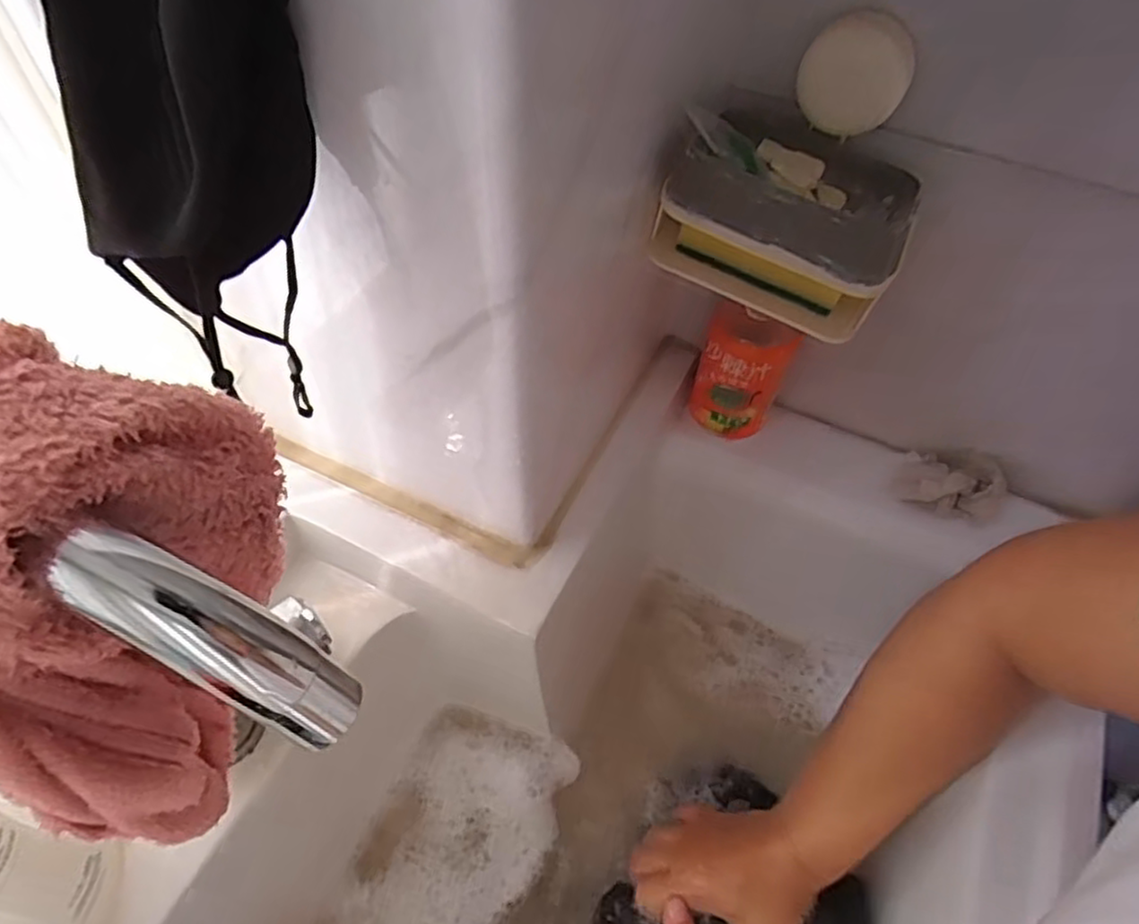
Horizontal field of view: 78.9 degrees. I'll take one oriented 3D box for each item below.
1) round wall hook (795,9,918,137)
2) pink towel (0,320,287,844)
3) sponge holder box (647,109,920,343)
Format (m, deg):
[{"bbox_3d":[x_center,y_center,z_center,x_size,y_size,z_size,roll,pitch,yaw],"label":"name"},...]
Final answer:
[{"bbox_3d":[0.147,-0.198,0.354,0.055,0.053,0.012,11,54,5],"label":"round wall hook"},{"bbox_3d":[-0.121,0.033,0.190,0.047,0.132,0.113,10,54,5],"label":"pink towel"},{"bbox_3d":[0.119,-0.134,0.383,0.124,0.078,0.086,27,57,17],"label":"sponge holder box"}]

